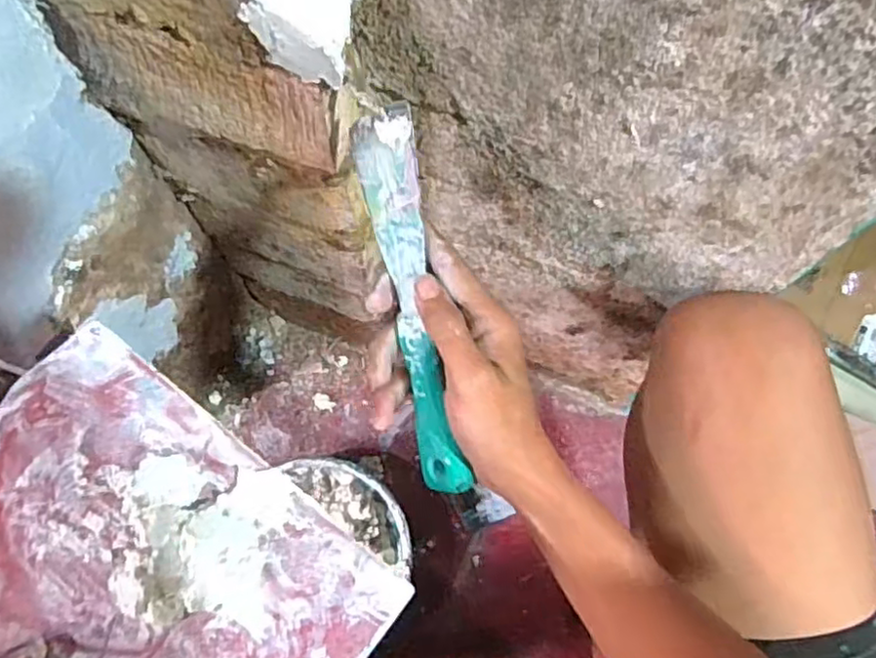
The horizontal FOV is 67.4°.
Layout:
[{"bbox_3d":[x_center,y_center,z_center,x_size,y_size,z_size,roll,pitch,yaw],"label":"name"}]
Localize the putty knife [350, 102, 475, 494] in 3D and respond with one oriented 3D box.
[{"bbox_3d":[-0.010,-0.012,0.344,0.018,0.044,0.198,-14,94,-43],"label":"putty knife"}]

